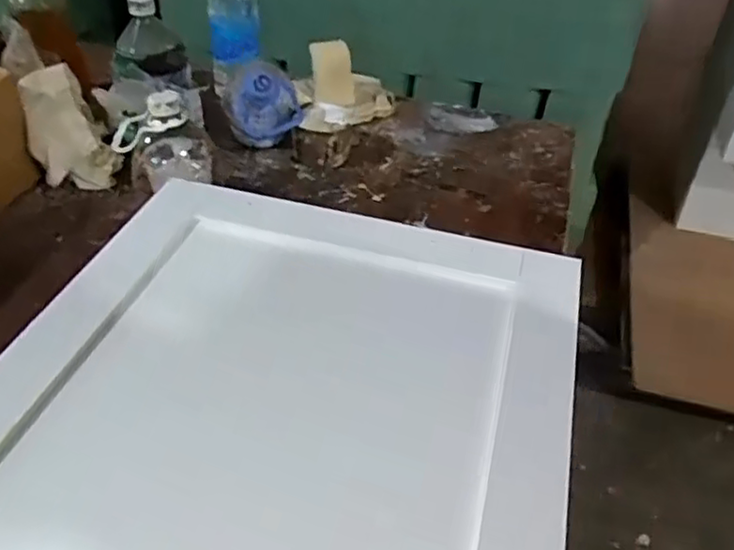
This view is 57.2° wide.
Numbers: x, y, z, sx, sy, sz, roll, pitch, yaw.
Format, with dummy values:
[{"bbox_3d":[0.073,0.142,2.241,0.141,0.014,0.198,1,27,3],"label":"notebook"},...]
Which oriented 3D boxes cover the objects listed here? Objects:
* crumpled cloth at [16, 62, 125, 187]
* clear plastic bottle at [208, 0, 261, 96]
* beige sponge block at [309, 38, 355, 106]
[{"bbox_3d":[-0.316,-0.151,0.711,0.076,0.104,0.094,-21,46,-26],"label":"crumpled cloth"},{"bbox_3d":[-0.171,-0.336,0.858,0.064,0.191,0.064,-7,42,-12],"label":"clear plastic bottle"},{"bbox_3d":[-0.047,-0.271,0.902,0.055,0.099,0.010,2,53,6],"label":"beige sponge block"}]

